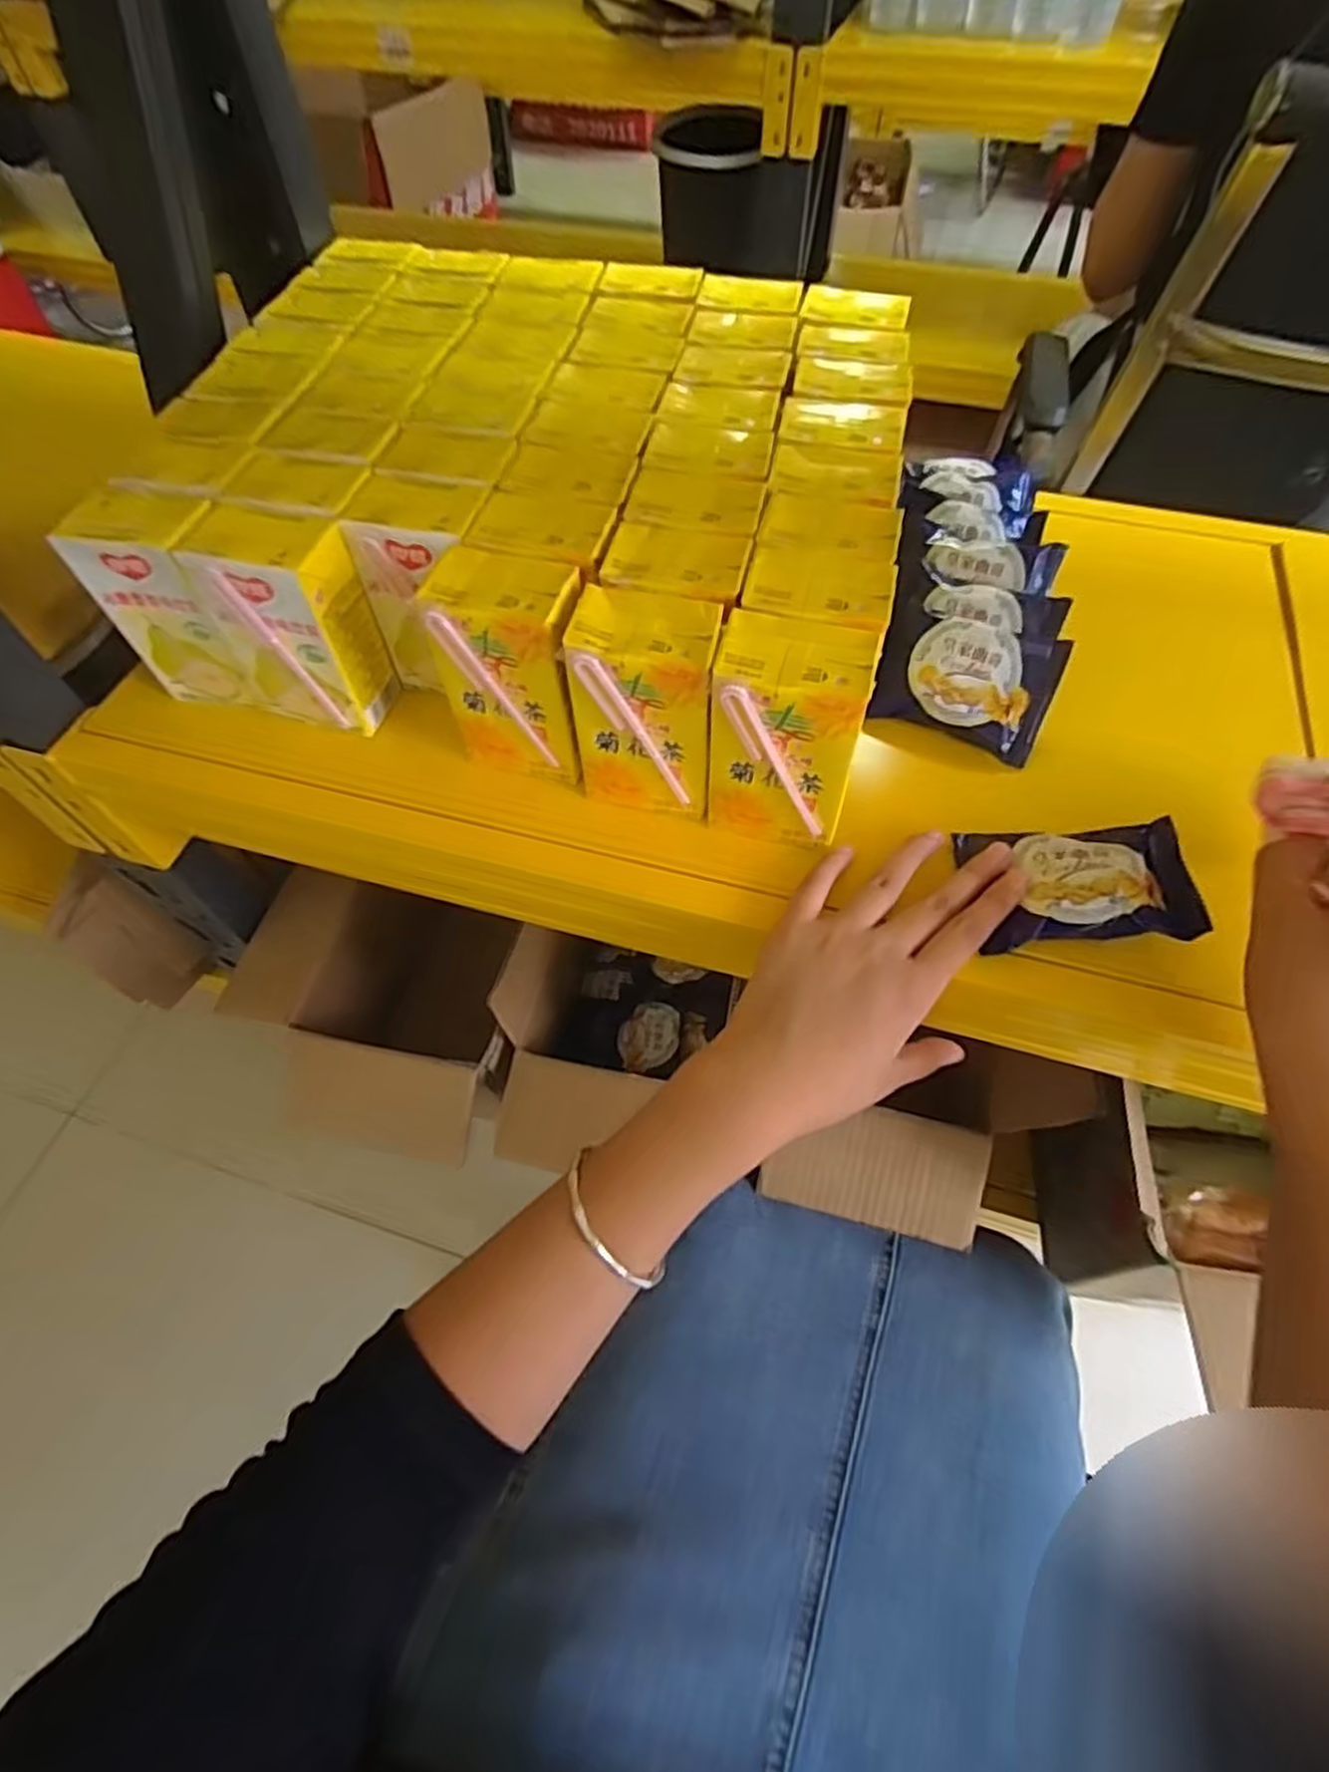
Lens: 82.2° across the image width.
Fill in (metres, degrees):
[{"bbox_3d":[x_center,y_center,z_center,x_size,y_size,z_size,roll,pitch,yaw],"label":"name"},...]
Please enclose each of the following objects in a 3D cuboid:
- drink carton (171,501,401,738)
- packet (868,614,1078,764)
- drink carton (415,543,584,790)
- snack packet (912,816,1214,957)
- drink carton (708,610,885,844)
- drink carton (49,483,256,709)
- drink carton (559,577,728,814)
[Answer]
[{"bbox_3d":[-0.193,-0.137,0.398,0.071,0.102,0.046,13,60,8],"label":"drink carton"},{"bbox_3d":[0.162,-0.113,0.416,0.092,0.016,0.066,20,93,5],"label":"packet"},{"bbox_3d":[-0.071,-0.105,0.375,0.064,0.096,0.047,12,59,8],"label":"drink carton"},{"bbox_3d":[0.188,-0.002,0.349,0.089,0.026,0.065,2,59,2],"label":"snack packet"},{"bbox_3d":[0.055,-0.069,0.349,0.063,0.094,0.045,12,59,7],"label":"drink carton"},{"bbox_3d":[-0.258,-0.151,0.410,0.068,0.103,0.046,6,59,4],"label":"drink carton"},{"bbox_3d":[-0.008,-0.084,0.363,0.063,0.096,0.047,8,59,5],"label":"drink carton"}]

